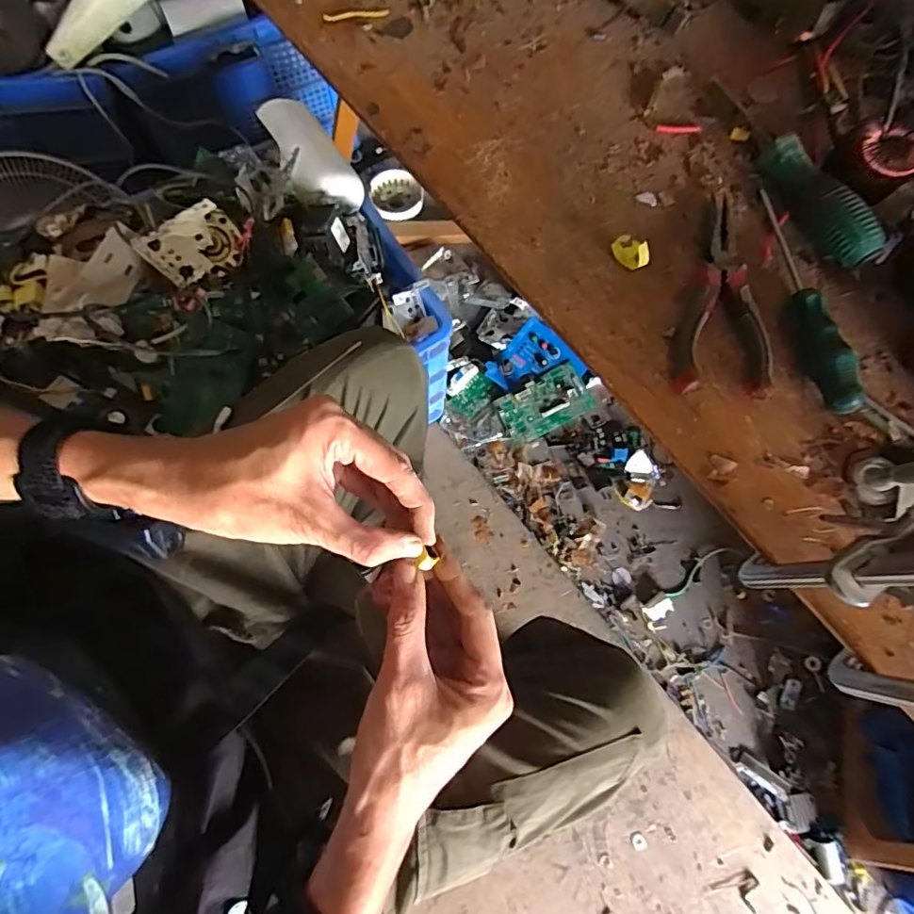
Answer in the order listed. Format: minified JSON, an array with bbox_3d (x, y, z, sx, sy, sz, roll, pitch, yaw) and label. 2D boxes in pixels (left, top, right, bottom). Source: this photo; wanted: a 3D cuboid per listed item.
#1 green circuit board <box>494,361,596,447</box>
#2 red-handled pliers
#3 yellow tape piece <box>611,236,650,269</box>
[{"bbox_3d":[0.177,-0.106,1.079,0.177,0.018,0.110,-28,85,4],"label":"green circuit board"},{"bbox_3d":[0.185,-0.116,0.370,0.061,0.016,0.154,7,76,4],"label":"red-handled pliers"},{"bbox_3d":[0.124,-0.146,0.382,0.027,0.017,0.014,38,80,10],"label":"yellow tape piece"}]

